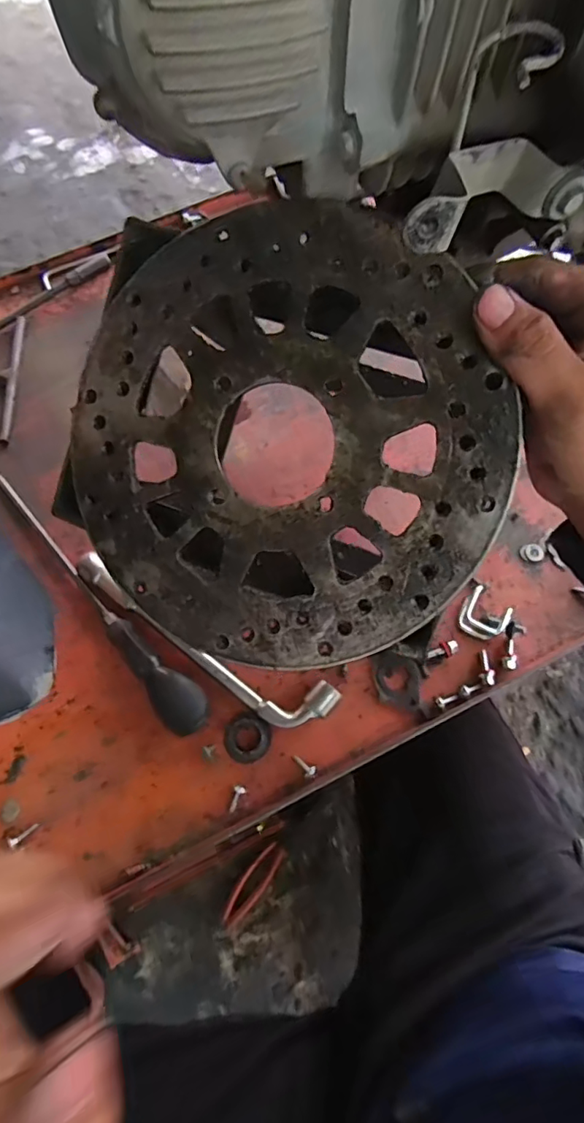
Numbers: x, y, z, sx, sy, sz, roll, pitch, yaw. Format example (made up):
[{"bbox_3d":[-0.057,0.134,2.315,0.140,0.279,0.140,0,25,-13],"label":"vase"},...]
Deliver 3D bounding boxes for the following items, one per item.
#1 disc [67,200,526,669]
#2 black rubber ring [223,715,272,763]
[{"bbox_3d":[-0.009,-0.055,0.252,0.204,0.004,0.206,1,95,13],"label":"disc"},{"bbox_3d":[-0.033,0.131,0.393,0.035,0.014,0.033,-5,69,1],"label":"black rubber ring"}]

